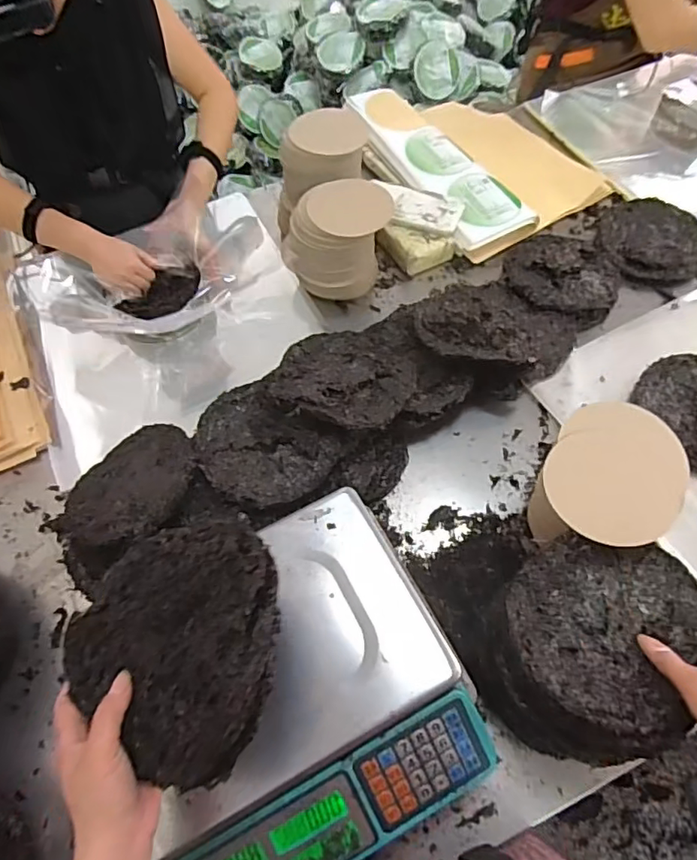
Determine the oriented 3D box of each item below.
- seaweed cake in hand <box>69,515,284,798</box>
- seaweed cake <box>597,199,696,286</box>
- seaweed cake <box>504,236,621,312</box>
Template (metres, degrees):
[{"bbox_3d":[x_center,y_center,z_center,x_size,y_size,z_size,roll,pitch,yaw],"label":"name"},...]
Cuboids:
[{"bbox_3d":[-0.129,0.156,0.420,0.181,0.023,0.171,-12,60,21],"label":"seaweed cake in hand"},{"bbox_3d":[0.569,-0.352,1.018,0.195,0.036,0.186,28,65,18],"label":"seaweed cake"},{"bbox_3d":[0.377,-0.276,0.956,0.192,0.034,0.161,15,61,12],"label":"seaweed cake"}]

